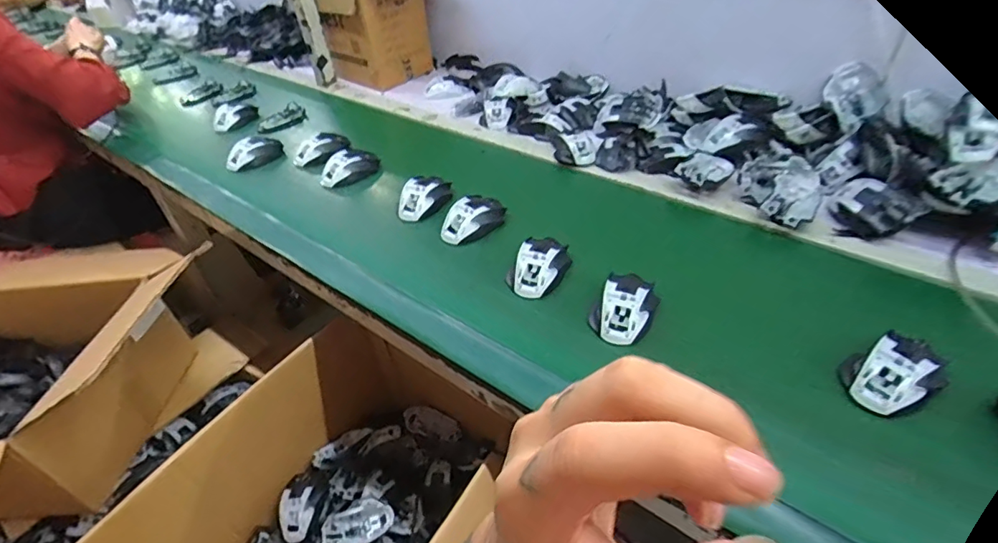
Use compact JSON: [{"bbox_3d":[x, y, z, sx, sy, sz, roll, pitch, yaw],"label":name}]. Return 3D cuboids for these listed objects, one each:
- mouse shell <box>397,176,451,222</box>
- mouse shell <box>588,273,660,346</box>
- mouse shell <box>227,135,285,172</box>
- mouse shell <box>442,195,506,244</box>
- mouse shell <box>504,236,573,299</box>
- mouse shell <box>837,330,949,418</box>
[{"bbox_3d":[-0.127,-0.130,0.862,0.070,0.030,0.114,21,47,25],"label":"mouse shell"},{"bbox_3d":[0.163,0.040,0.644,0.068,0.035,0.109,18,46,22],"label":"mouse shell"},{"bbox_3d":[-0.498,-0.244,1.032,0.113,0.033,0.075,-24,45,-21],"label":"mouse shell"},{"bbox_3d":[-0.040,-0.089,0.803,0.115,0.034,0.071,-22,45,-19],"label":"mouse shell"},{"bbox_3d":[0.061,-0.014,0.715,0.072,0.031,0.118,17,46,22],"label":"mouse shell"},{"bbox_3d":[0.424,0.107,0.544,0.104,0.034,0.070,-19,44,-16],"label":"mouse shell"}]

